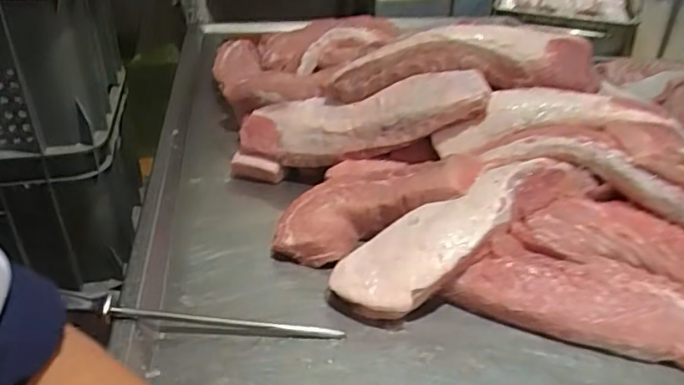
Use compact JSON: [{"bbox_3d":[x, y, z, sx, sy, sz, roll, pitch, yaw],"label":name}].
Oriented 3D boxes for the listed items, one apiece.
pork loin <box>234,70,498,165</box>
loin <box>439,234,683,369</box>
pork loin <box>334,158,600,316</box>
[{"bbox_3d":[0.030,-0.128,1.018,0.454,0.106,0.089,-9,26,18],"label":"pork loin"},{"bbox_3d":[0.316,0.147,0.761,0.332,0.077,0.101,12,33,17],"label":"loin"},{"bbox_3d":[0.174,0.053,0.817,0.405,0.063,0.116,-28,39,-15],"label":"pork loin"}]

